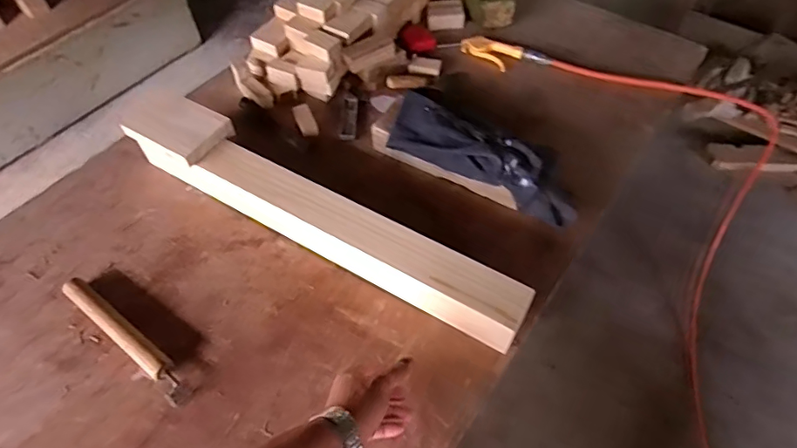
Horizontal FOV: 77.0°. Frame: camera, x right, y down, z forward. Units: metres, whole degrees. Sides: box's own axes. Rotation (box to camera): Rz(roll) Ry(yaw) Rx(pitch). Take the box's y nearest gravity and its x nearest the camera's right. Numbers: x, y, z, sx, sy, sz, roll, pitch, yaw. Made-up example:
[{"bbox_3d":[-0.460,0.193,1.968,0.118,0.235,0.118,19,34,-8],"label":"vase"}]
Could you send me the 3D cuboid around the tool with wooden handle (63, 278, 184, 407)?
[{"bbox_3d":[-0.399,0.160,0.727,0.267,0.041,0.036,34,61,21],"label":"tool with wooden handle"}]

